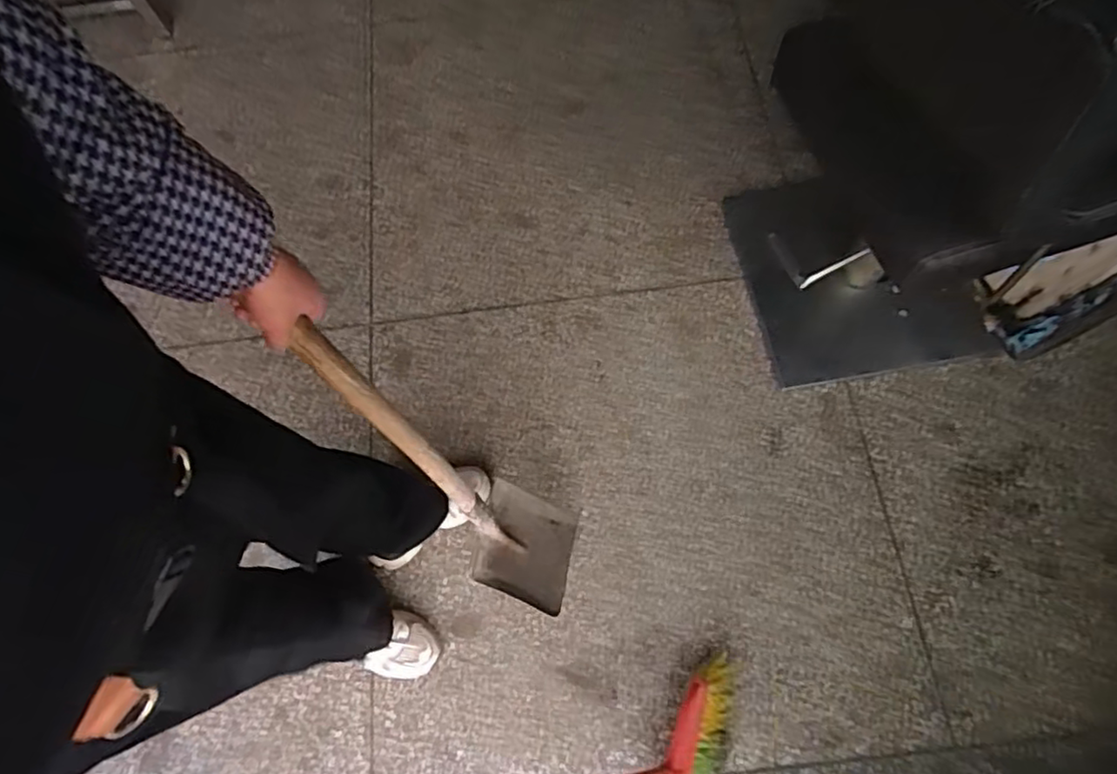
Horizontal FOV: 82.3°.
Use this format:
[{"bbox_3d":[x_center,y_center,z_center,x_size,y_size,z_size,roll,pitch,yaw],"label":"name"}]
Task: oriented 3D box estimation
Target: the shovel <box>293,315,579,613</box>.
[{"bbox_3d":[-0.124,0.133,0.834,0.129,0.652,0.164,20,69,28],"label":"shovel"}]

